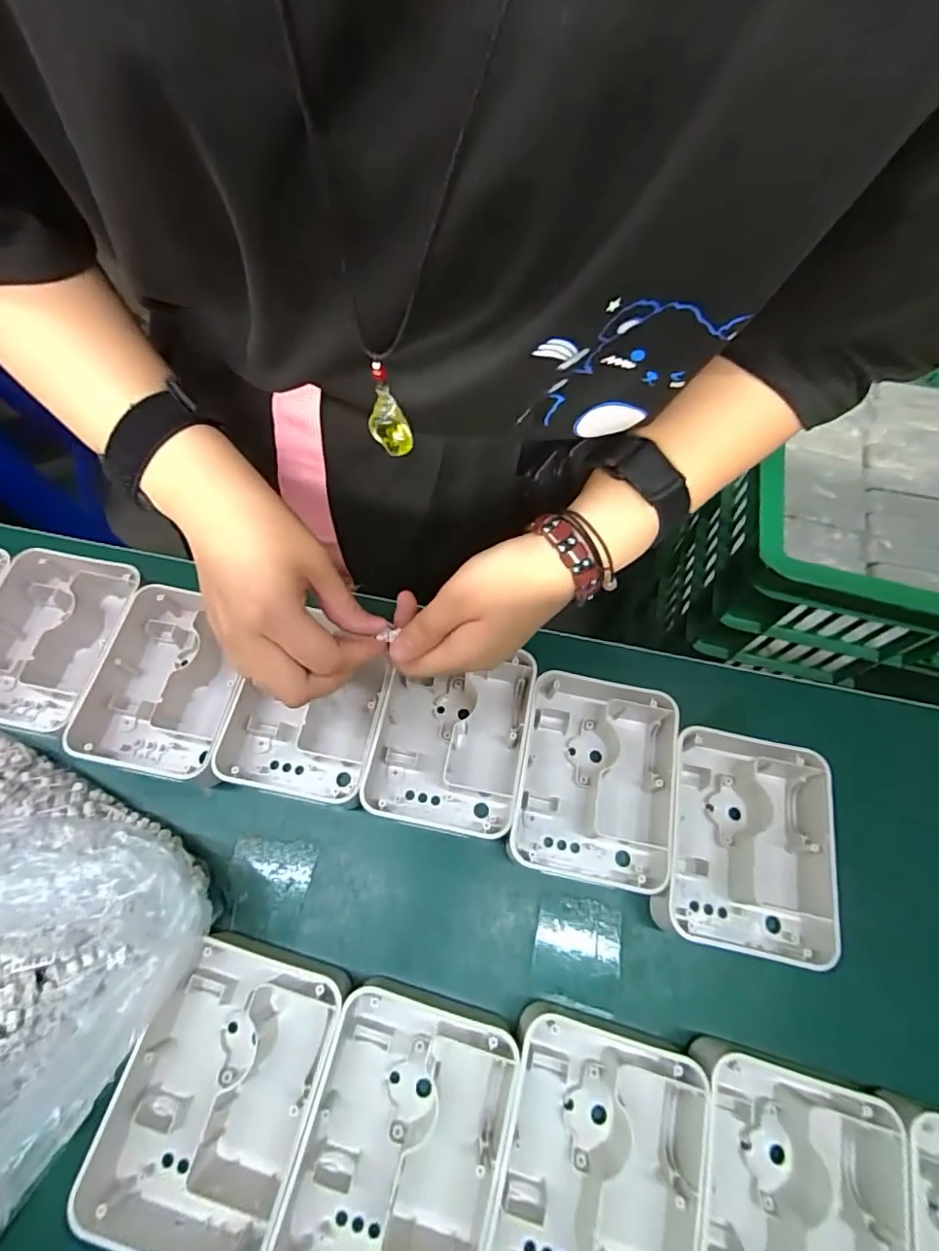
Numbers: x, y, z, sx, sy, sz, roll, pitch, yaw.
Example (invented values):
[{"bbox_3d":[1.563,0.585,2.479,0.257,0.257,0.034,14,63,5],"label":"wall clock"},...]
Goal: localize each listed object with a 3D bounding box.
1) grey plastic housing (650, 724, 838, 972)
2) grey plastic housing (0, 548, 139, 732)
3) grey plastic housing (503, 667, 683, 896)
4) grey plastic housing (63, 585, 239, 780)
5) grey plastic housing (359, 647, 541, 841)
[{"bbox_3d":[0.176,0.134,0.360,0.101,0.042,0.136,13,66,4],"label":"grey plastic housing"},{"bbox_3d":[-0.303,0.010,0.405,0.093,0.034,0.127,11,66,4],"label":"grey plastic housing"},{"bbox_3d":[0.083,0.099,0.373,0.099,0.037,0.131,10,66,3],"label":"grey plastic housing"},{"bbox_3d":[-0.213,0.039,0.399,0.083,0.041,0.128,9,66,3],"label":"grey plastic housing"},{"bbox_3d":[-0.011,0.073,0.387,0.097,0.041,0.127,11,66,3],"label":"grey plastic housing"}]

